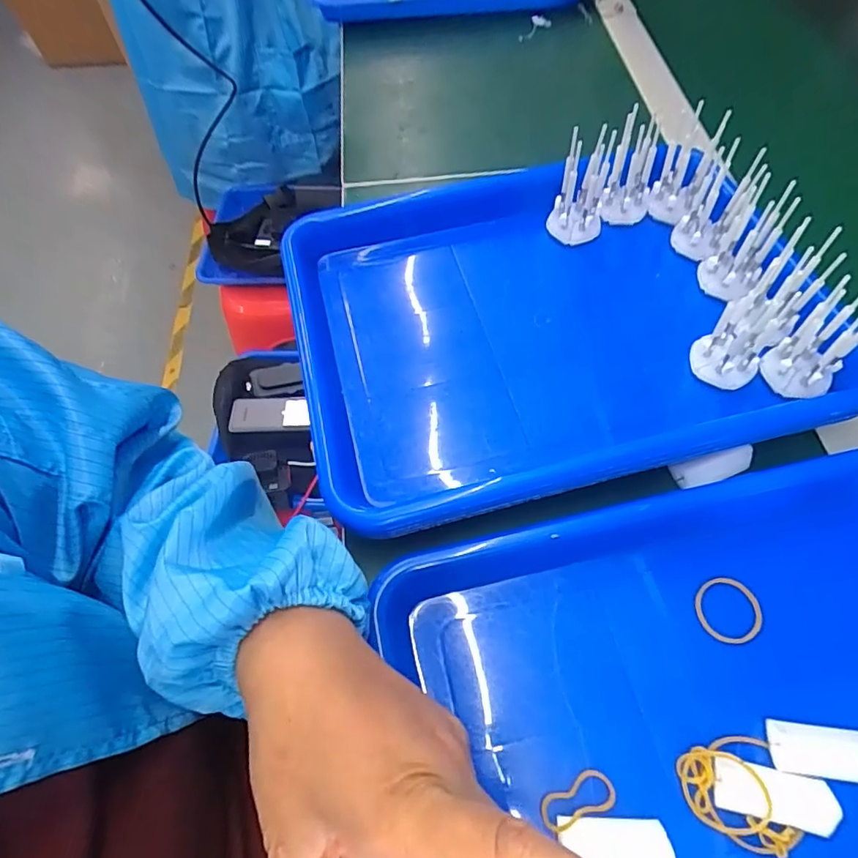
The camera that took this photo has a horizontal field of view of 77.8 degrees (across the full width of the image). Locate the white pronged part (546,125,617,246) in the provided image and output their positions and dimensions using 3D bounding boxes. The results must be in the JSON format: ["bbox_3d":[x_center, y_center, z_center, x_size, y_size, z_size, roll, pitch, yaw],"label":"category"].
[{"bbox_3d":[0.109,-0.171,0.382,0.037,0.079,0.029,10,60,9],"label":"white pronged part"}]

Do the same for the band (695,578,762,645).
[{"bbox_3d":[0.158,0.095,0.280,0.034,0.004,0.033,-1,59,2],"label":"band"}]

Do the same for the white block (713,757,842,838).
[{"bbox_3d":[0.152,0.162,0.235,0.047,0.008,0.020,10,60,9],"label":"white block"}]

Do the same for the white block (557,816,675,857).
[{"bbox_3d":[0.079,0.178,0.227,0.046,0.013,0.019,-1,59,3],"label":"white block"}]

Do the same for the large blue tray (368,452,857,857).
[{"bbox_3d":[0.156,0.152,0.247,0.322,0.059,0.245,-13,59,-4],"label":"large blue tray"}]

